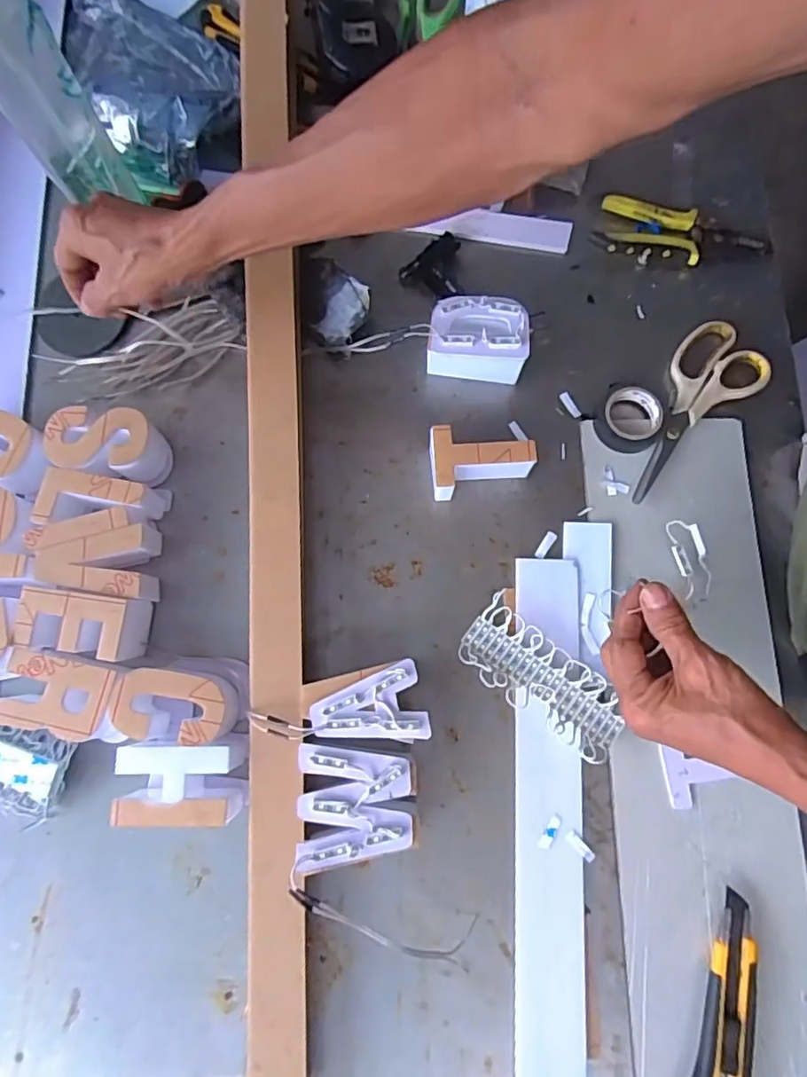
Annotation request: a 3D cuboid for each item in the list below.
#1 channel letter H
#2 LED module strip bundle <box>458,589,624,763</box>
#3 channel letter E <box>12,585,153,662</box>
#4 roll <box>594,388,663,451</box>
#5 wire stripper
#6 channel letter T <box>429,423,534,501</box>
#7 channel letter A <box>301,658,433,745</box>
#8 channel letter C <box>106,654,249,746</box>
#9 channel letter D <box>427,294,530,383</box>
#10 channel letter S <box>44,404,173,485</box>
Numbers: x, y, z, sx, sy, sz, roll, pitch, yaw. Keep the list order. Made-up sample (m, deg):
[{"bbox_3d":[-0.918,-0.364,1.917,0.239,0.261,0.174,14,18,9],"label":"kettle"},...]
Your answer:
[{"bbox_3d":[-0.165,0.182,0.442,0.090,0.046,0.060,2,77,2],"label":"channel letter H"},{"bbox_3d":[0.109,0.111,0.463,0.135,0.025,0.059,40,81,10],"label":"LED module strip bundle"},{"bbox_3d":[-0.253,0.069,0.466,0.087,0.045,0.053,10,78,4],"label":"channel letter E"},{"bbox_3d":[0.195,-0.103,0.508,0.053,0.020,0.055,0,77,2],"label":"roll"},{"bbox_3d":[0.260,-0.286,0.551,0.167,0.027,0.059,9,78,4],"label":"wire stripper"},{"bbox_3d":[0.066,-0.064,0.495,0.086,0.045,0.051,-2,77,1],"label":"channel letter T"},{"bbox_3d":[-0.029,0.126,0.432,0.088,0.010,0.057,-13,77,-1],"label":"channel letter A"},{"bbox_3d":[-0.171,0.123,0.455,0.087,0.048,0.061,3,77,2],"label":"channel letter C"},{"bbox_3d":[0.066,-0.175,0.515,0.083,0.053,0.050,7,78,3],"label":"channel letter D"},{"bbox_3d":[-0.251,-0.077,0.501,0.084,0.050,0.055,3,77,2],"label":"channel letter S"}]

